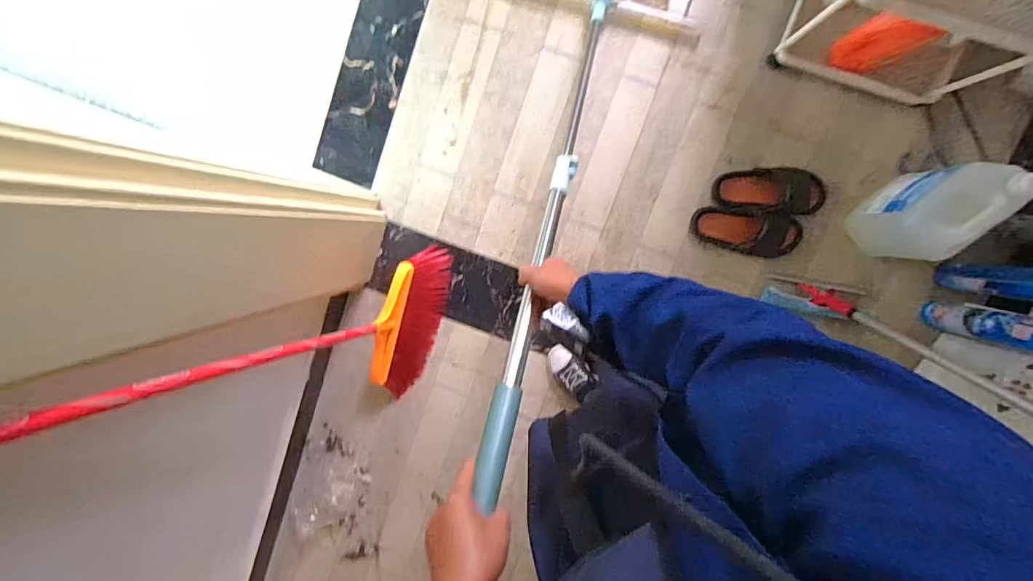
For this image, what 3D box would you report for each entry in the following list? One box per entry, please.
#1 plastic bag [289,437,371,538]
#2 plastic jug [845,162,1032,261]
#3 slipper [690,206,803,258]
[{"bbox_3d":[-0.536,0.565,1.253,0.200,0.068,0.275,26,99,-1],"label":"plastic bag"},{"bbox_3d":[0.828,-0.158,0.940,0.110,0.301,0.207,40,98,-1],"label":"plastic jug"},{"bbox_3d":[0.545,-0.139,1.068,0.239,0.047,0.094,14,99,14],"label":"slipper"}]

